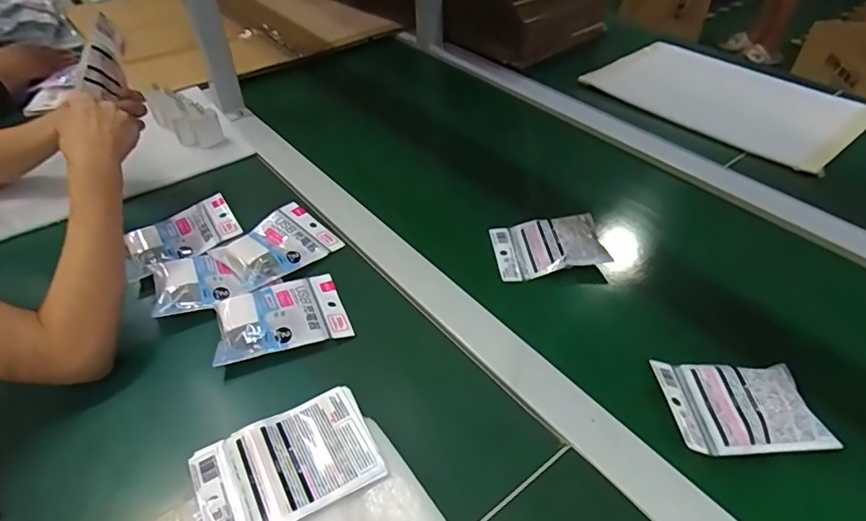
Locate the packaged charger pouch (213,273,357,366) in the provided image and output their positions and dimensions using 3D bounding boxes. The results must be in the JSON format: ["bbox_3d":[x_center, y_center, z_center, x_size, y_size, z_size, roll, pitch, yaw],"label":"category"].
[{"bbox_3d":[-0.162,0.061,0.575,0.132,0.030,0.092,-18,45,-17],"label":"packaged charger pouch"}]

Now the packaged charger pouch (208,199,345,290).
[{"bbox_3d":[-0.186,-0.022,0.648,0.087,0.023,0.126,30,52,30],"label":"packaged charger pouch"}]

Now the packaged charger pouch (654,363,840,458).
[{"bbox_3d":[0.276,0.127,0.491,0.127,0.026,0.094,-3,43,-2],"label":"packaged charger pouch"}]

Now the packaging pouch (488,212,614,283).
[{"bbox_3d":[0.143,-0.022,0.669,0.130,0.046,0.089,-5,43,-3],"label":"packaging pouch"}]

